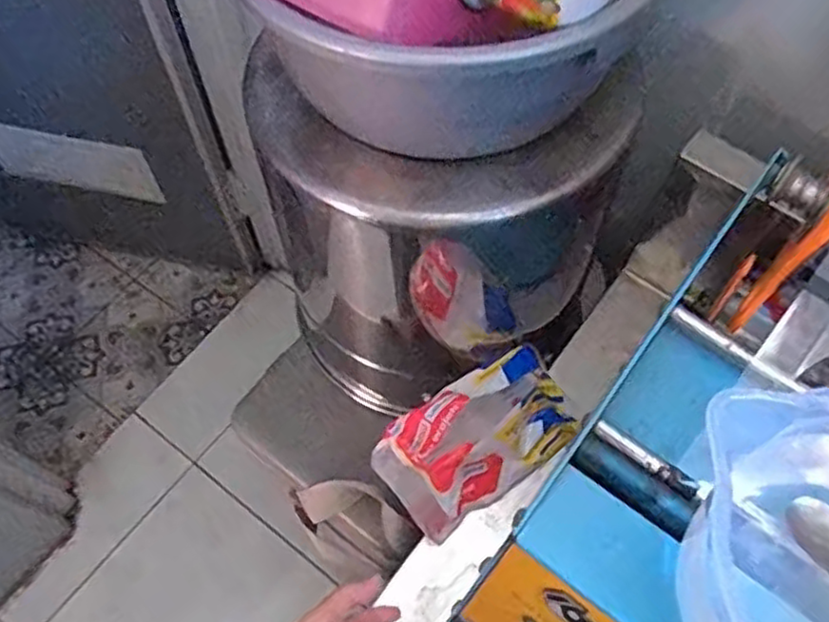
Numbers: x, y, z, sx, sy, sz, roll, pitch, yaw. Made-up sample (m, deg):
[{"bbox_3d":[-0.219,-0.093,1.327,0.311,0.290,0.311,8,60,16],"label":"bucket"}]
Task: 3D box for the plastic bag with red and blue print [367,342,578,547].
[{"bbox_3d":[0.057,0.104,0.608,0.171,0.068,0.108,-36,68,-18],"label":"plastic bag with red and blue print"}]

